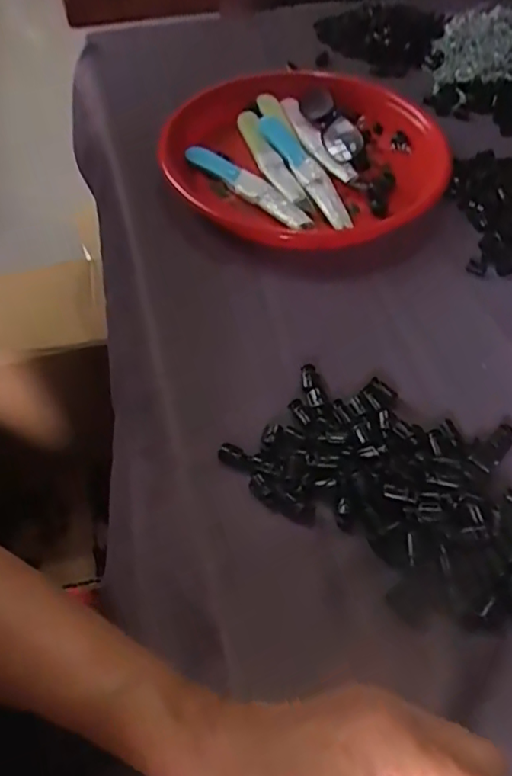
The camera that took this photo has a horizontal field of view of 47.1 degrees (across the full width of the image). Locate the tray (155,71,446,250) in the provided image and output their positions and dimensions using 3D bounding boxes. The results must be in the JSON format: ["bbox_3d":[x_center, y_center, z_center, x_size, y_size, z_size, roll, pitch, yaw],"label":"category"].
[{"bbox_3d":[0.043,-0.220,0.537,0.250,0.036,0.252,-19,57,-14],"label":"tray"}]

